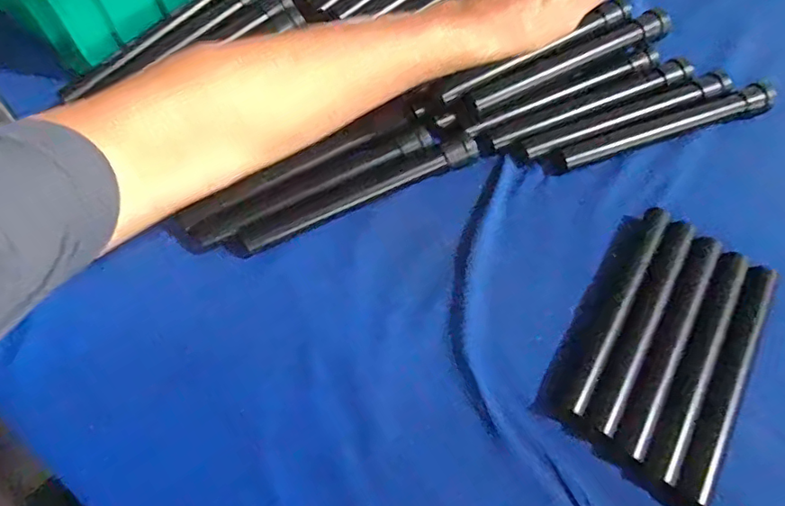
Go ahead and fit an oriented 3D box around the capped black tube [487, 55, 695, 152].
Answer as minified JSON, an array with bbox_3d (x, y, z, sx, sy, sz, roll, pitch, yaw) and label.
[{"bbox_3d":[0.217,-0.162,0.568,0.245,0.021,0.029,-20,63,-10],"label":"capped black tube"}]

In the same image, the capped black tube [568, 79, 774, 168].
[{"bbox_3d":[0.293,-0.133,0.557,0.241,0.032,0.026,-17,62,-8],"label":"capped black tube"}]

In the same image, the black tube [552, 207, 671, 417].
[{"bbox_3d":[0.196,0.044,0.455,0.024,0.032,0.209,30,65,16],"label":"black tube"}]

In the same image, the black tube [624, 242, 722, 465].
[{"bbox_3d":[0.237,0.070,0.436,0.022,0.020,0.214,27,65,15],"label":"black tube"}]

